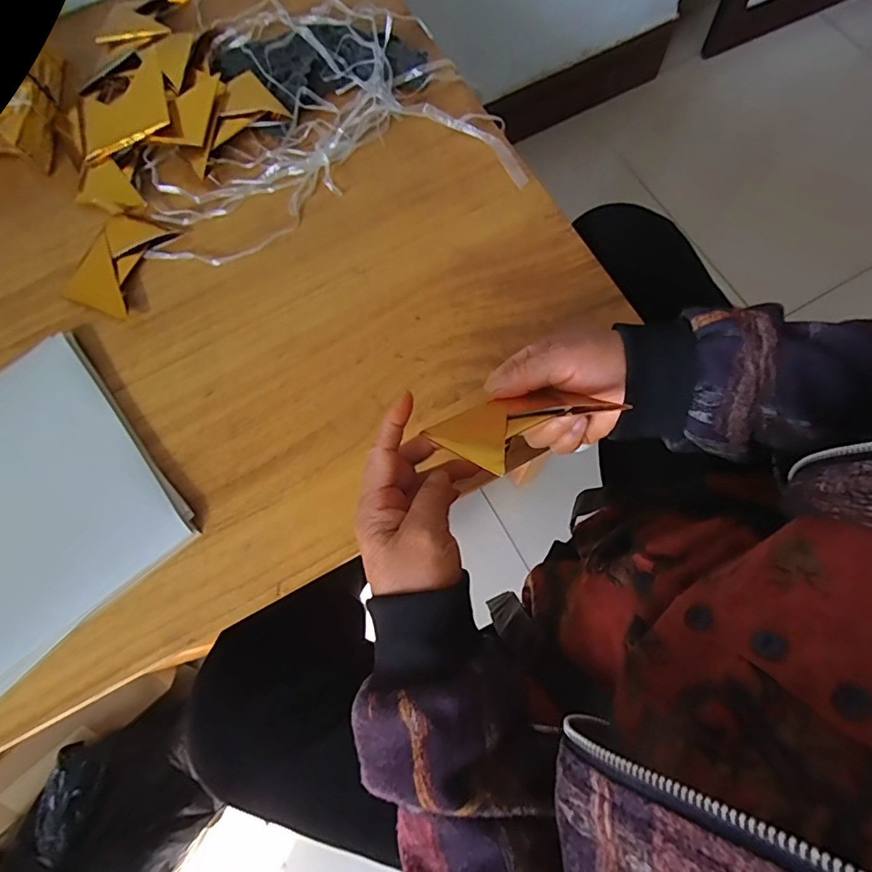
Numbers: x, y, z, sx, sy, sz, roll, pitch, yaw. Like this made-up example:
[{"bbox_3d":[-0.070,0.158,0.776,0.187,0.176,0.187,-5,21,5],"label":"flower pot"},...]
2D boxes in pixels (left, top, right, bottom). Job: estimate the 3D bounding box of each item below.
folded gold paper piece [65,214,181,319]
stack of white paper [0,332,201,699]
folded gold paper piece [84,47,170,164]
[{"bbox_3d":[-0.282,-0.155,0.445,0.067,0.010,0.094,23,76,8],"label":"folded gold paper piece"},{"bbox_3d":[-0.345,0.069,0.384,0.252,0.016,0.220,-38,76,-9],"label":"stack of white paper"},{"bbox_3d":[-0.290,-0.301,0.456,0.092,0.012,0.082,-19,79,9],"label":"folded gold paper piece"}]

